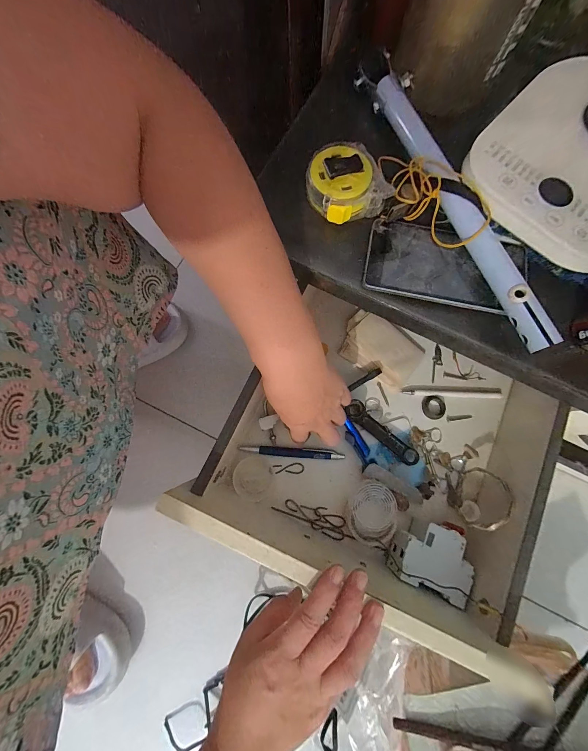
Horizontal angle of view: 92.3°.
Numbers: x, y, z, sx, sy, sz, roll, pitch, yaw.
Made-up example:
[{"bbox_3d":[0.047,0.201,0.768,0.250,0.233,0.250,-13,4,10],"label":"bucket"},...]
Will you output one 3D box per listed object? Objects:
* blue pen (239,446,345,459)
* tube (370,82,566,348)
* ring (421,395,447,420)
[{"bbox_3d":[-0.002,0.098,0.358,0.127,0.010,0.012,2,77,1],"label":"blue pen"},{"bbox_3d":[0.148,-0.154,0.251,0.031,0.025,0.286,-21,78,-4],"label":"tube"},{"bbox_3d":[0.187,0.042,0.375,0.031,0.004,0.031,0,77,1],"label":"ring"}]

